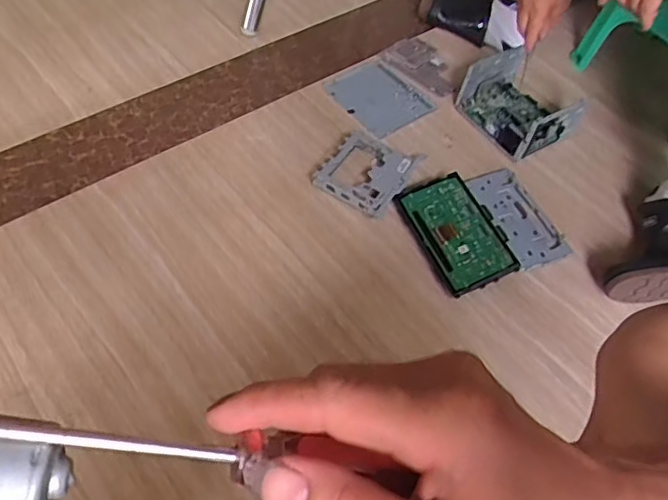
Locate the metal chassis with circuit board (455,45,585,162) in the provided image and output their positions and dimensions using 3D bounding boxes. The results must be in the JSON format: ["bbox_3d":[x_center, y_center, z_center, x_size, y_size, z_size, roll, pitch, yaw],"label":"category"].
[{"bbox_3d":[0.320,-0.261,1.064,0.126,0.103,0.183,-23,60,-22],"label":"metal chassis with circuit board"}]

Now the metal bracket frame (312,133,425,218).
[{"bbox_3d":[0.057,-0.132,1.014,0.132,0.022,0.145,32,60,16],"label":"metal bracket frame"}]

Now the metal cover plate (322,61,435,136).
[{"bbox_3d":[0.086,-0.288,1.126,0.140,0.020,0.168,-32,64,-19],"label":"metal cover plate"}]

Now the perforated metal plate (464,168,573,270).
[{"bbox_3d":[0.301,-0.057,0.987,0.090,0.008,0.189,-20,60,-17],"label":"perforated metal plate"}]

